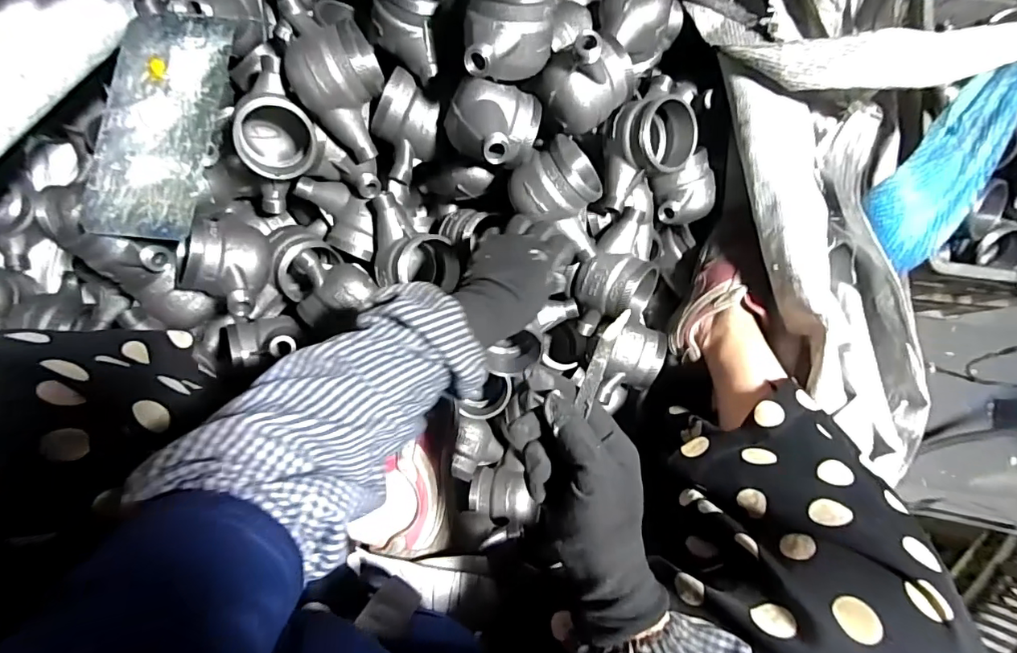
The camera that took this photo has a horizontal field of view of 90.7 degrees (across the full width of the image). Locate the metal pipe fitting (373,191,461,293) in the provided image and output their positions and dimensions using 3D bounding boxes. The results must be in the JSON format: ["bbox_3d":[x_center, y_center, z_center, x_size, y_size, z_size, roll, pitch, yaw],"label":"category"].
[{"bbox_3d":[-0.109,-0.097,0.589,0.094,0.085,0.097,-6,83,-6],"label":"metal pipe fitting"}]

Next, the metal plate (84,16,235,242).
[{"bbox_3d":[-0.352,-0.202,0.505,0.122,0.011,0.232,3,81,5],"label":"metal plate"}]

